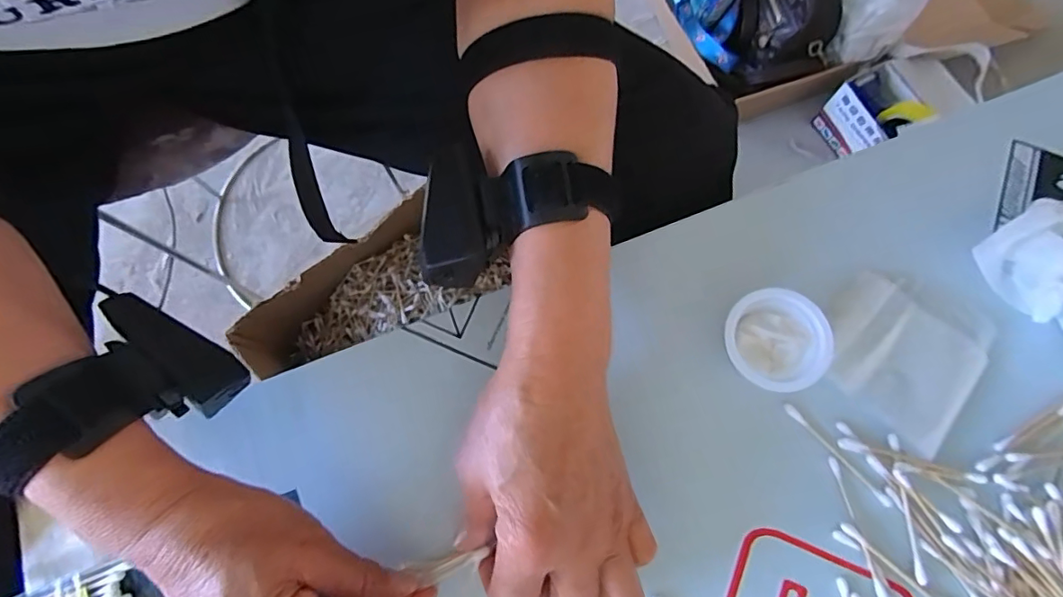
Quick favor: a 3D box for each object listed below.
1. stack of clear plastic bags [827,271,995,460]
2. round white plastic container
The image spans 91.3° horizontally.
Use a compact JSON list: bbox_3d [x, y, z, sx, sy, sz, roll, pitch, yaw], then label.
[{"bbox_3d":[0.208,0.030,0.293,0.075,0.008,0.083,35,78,11],"label":"stack of clear plastic bags"},{"bbox_3d":[0.132,0.025,0.287,0.052,0.028,0.053,0,74,2],"label":"round white plastic container"}]

